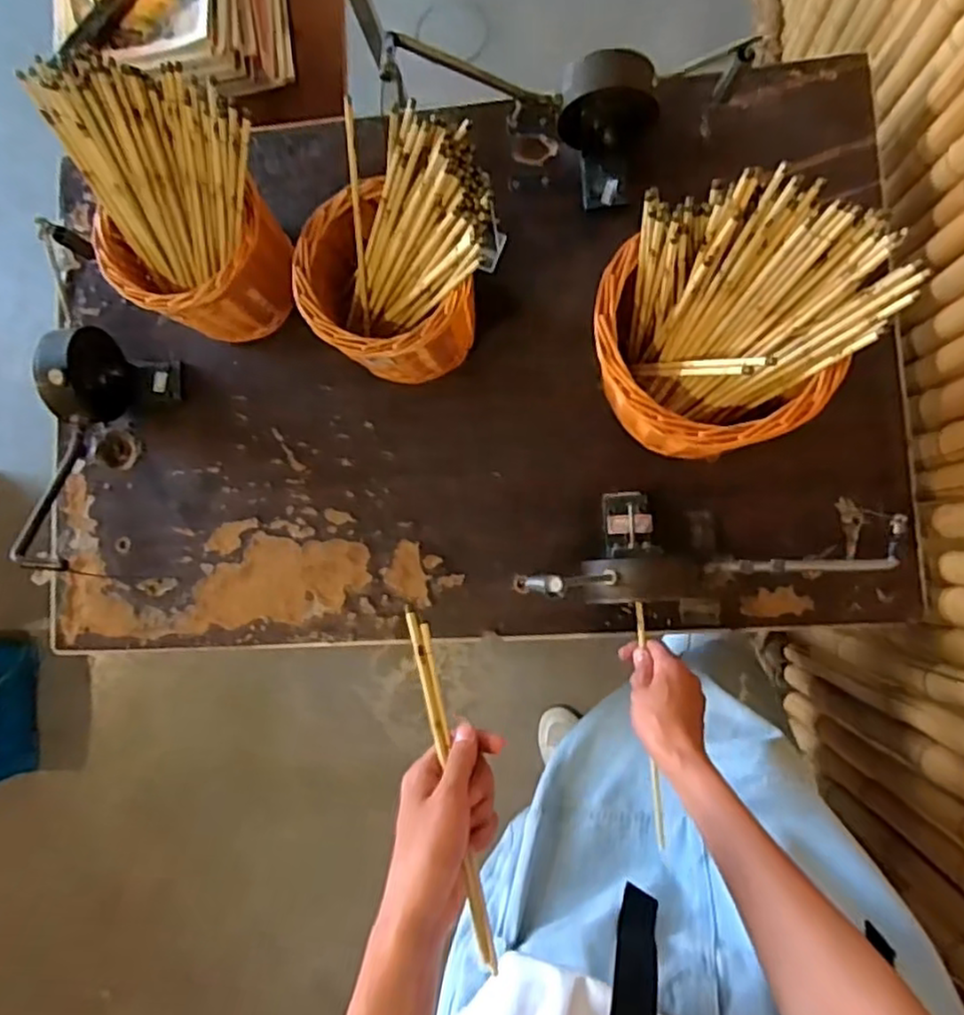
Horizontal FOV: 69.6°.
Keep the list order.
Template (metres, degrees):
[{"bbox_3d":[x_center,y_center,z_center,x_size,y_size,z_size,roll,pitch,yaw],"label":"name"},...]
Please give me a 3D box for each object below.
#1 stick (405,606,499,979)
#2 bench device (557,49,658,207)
[{"bbox_3d":[-0.022,0.197,0.496,0.013,0.016,0.244,-15,76,6],"label":"stick"},{"bbox_3d":[0.134,-0.408,0.754,0.102,0.096,0.121,10,87,8],"label":"bench device"}]

